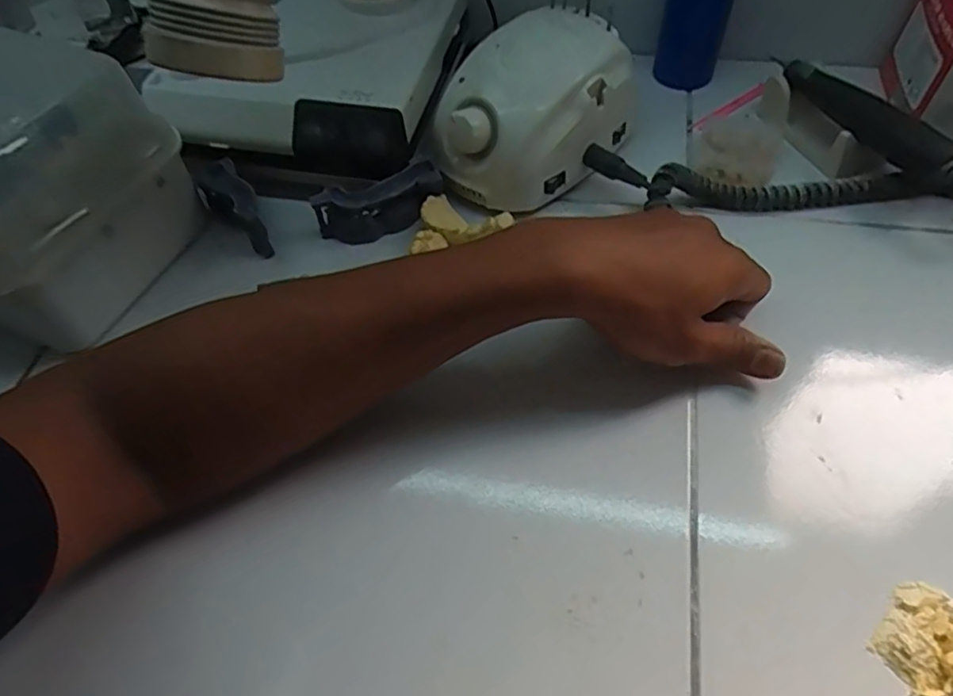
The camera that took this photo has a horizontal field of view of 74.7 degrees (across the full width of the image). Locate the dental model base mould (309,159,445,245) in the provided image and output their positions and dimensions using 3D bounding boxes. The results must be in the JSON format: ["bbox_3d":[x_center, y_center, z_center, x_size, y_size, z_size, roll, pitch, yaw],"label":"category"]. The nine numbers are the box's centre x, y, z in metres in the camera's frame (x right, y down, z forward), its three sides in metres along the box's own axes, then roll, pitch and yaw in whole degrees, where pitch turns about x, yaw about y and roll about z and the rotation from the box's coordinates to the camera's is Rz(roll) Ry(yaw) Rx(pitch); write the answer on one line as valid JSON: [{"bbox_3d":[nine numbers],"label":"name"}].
[{"bbox_3d":[-0.066,-0.099,0.430,0.086,0.036,0.026,-20,57,-10],"label":"dental model base mould"}]

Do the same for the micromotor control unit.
[{"bbox_3d":[0.039,-0.166,0.438,0.094,0.073,0.133,34,64,24],"label":"micromotor control unit"}]

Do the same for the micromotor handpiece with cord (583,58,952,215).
[{"bbox_3d":[0.211,-0.147,0.440,0.261,0.050,0.141,4,56,7],"label":"micromotor handpiece with cord"}]

